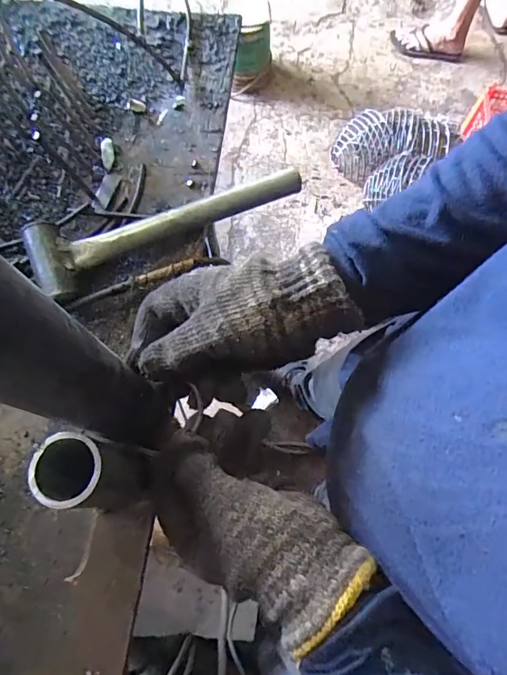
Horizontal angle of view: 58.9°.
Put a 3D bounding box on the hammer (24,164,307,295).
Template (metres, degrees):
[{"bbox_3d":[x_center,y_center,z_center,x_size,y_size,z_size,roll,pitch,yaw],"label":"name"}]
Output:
[{"bbox_3d":[-0.075,-0.106,0.401,0.238,0.033,0.062,-25,73,-9],"label":"hammer"}]

